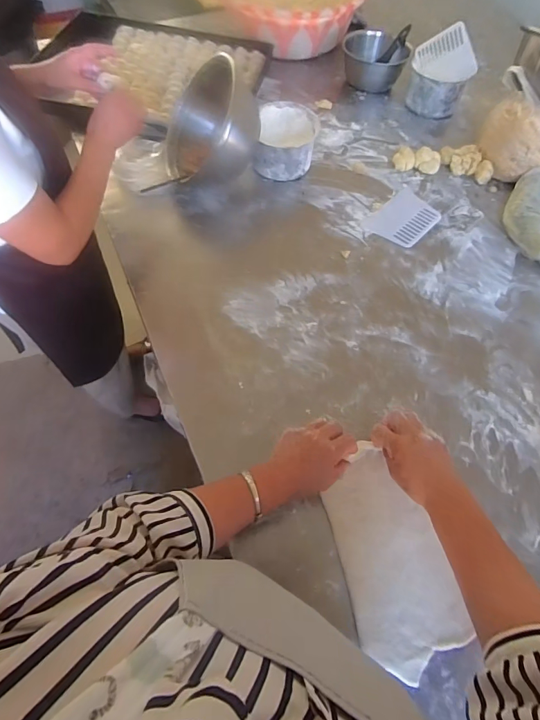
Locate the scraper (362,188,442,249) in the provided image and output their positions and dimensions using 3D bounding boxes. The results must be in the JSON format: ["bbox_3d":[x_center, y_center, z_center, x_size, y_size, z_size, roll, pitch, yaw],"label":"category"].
[{"bbox_3d":[0.283,-0.297,0.870,0.159,0.008,0.112,-41,70,-19],"label":"scraper"}]

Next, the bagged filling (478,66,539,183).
[{"bbox_3d":[0.587,-0.482,0.876,0.260,0.143,0.130,33,67,15],"label":"bagged filling"}]

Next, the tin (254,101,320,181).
[{"bbox_3d":[0.038,-0.478,0.904,0.124,0.096,0.153,5,63,2],"label":"tin"}]

